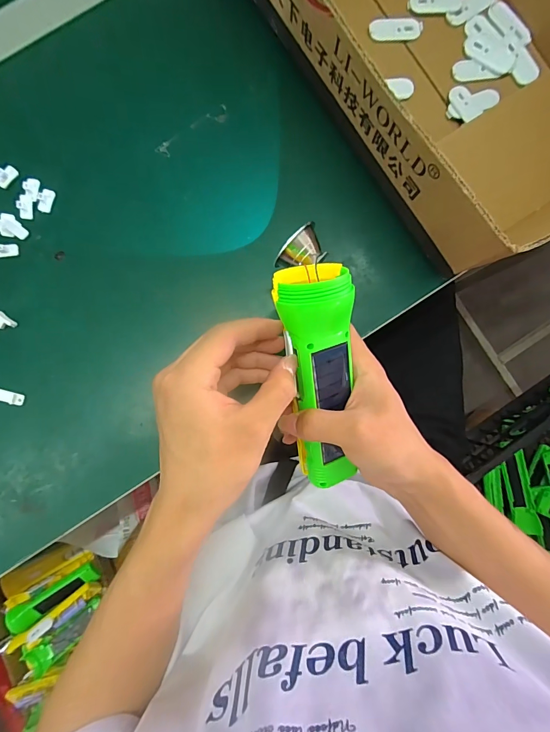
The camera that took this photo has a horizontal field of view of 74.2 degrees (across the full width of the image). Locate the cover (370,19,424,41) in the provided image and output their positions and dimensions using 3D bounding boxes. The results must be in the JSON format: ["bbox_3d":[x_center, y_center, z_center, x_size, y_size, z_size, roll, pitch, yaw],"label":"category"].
[{"bbox_3d":[0.111,-0.310,0.334,0.049,0.005,0.018,-3,88,-1],"label":"cover"}]

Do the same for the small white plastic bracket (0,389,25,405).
[{"bbox_3d":[-0.240,0.026,0.319,0.036,0.005,0.010,15,87,-1],"label":"small white plastic bracket"}]

